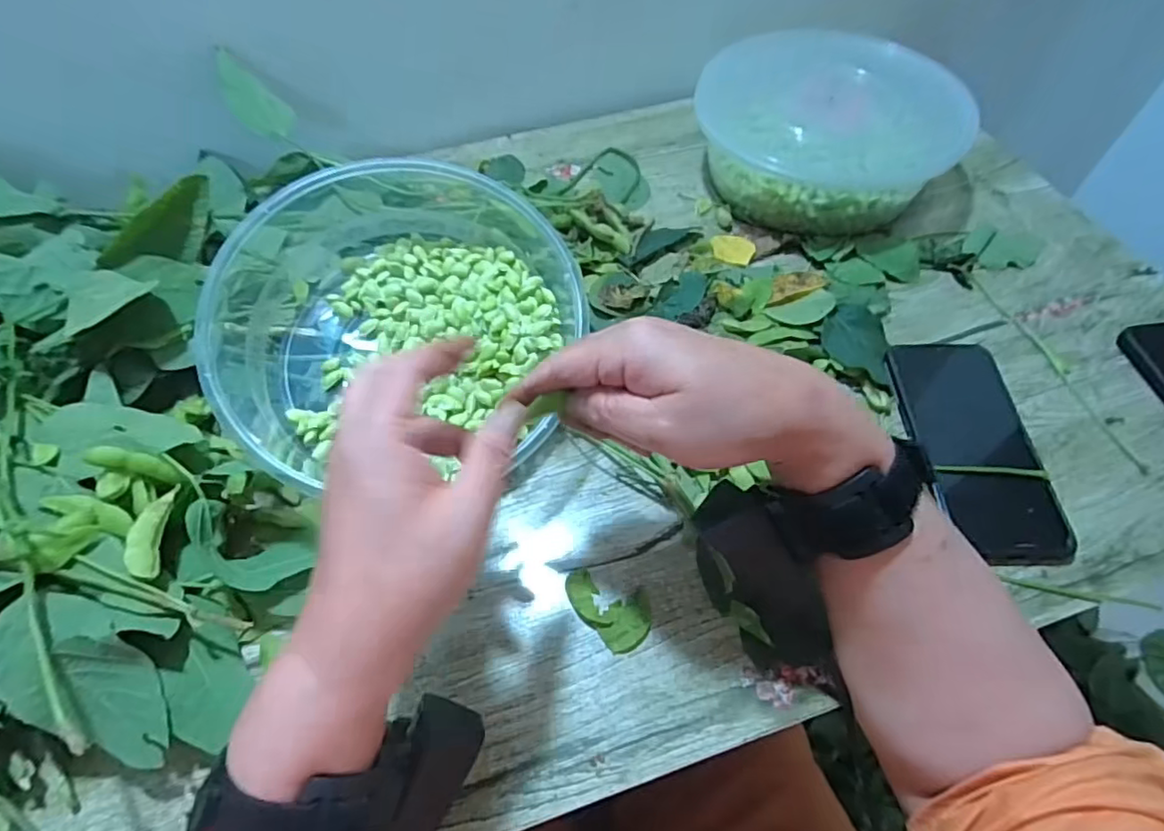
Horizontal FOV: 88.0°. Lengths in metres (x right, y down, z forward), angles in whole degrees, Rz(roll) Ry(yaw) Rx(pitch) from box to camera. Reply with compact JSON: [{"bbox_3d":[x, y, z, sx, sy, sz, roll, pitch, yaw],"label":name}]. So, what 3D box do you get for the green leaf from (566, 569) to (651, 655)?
[{"bbox_3d":[0.017,0.114,0.368,0.038,0.007,0.057,-38,63,-21],"label":"green leaf"}]

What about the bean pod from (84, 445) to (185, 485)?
[{"bbox_3d":[-0.262,0.028,0.356,0.008,0.048,0.013,-31,49,33],"label":"bean pod"}]

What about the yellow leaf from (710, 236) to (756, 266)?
[{"bbox_3d":[0.132,-0.147,0.529,0.038,0.004,0.031,16,58,12],"label":"yellow leaf"}]

